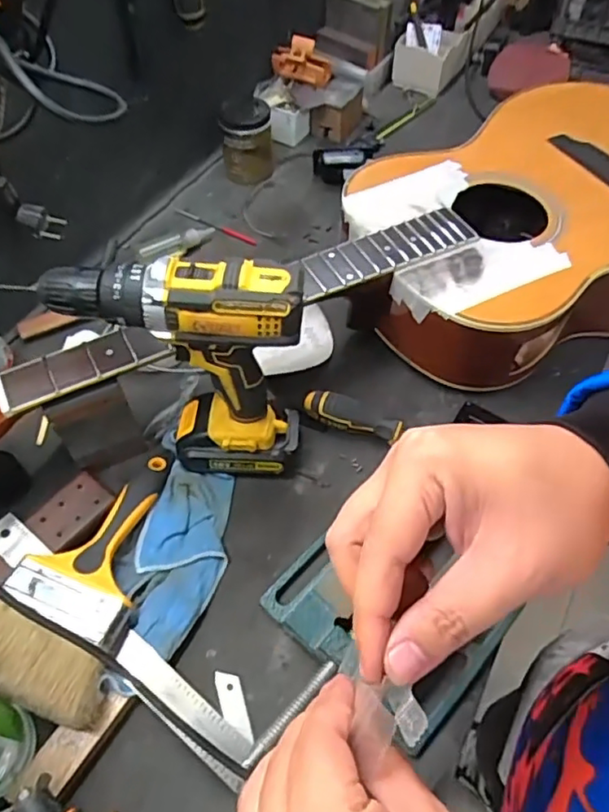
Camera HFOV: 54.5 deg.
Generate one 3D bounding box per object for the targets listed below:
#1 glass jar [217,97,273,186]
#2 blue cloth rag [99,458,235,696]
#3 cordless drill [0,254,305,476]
[{"bbox_3d":[-0.079,-0.359,0.811,0.067,0.097,0.067,0,55,0],"label":"glass jar"},{"bbox_3d":[-0.119,0.138,0.506,0.087,0.020,0.194,18,57,12],"label":"blue cloth rag"},{"bbox_3d":[-0.100,-0.034,0.508,0.196,0.203,0.088,11,56,8],"label":"cordless drill"}]

